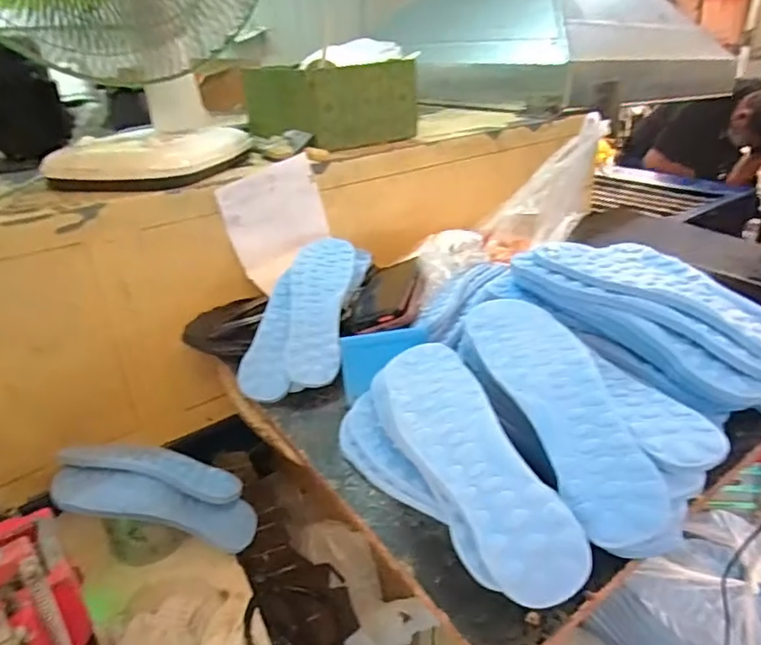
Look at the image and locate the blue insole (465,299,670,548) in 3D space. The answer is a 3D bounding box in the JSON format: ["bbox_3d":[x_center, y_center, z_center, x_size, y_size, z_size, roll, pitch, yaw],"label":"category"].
[{"bbox_3d":[0.143,0.056,0.446,0.078,0.013,0.248,-26,39,2],"label":"blue insole"}]

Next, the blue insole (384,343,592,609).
[{"bbox_3d":[0.064,0.097,0.435,0.076,0.031,0.249,-19,36,-8],"label":"blue insole"}]

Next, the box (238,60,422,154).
[{"bbox_3d":[-0.096,-0.387,0.961,0.187,0.109,0.289,-19,32,-27],"label":"box"}]

